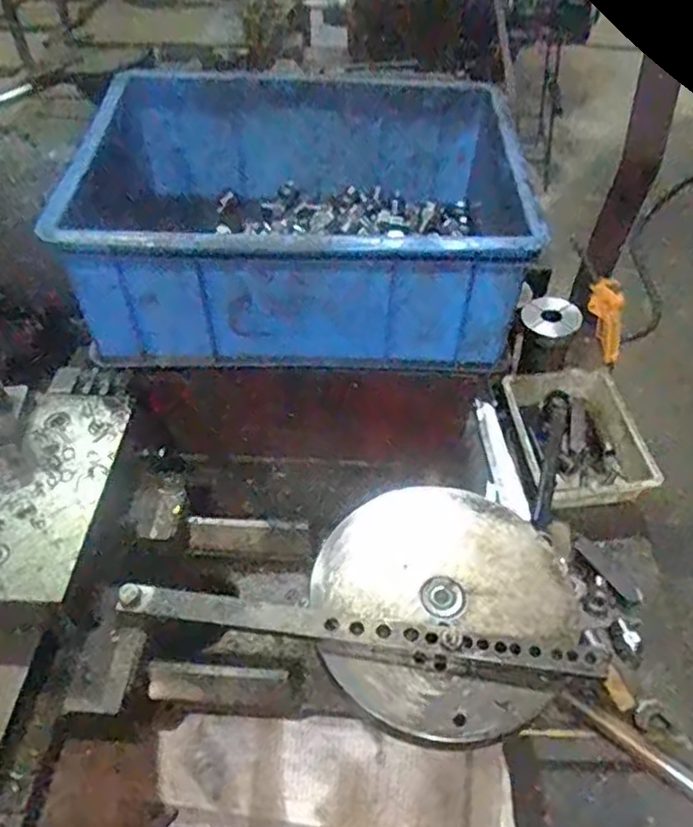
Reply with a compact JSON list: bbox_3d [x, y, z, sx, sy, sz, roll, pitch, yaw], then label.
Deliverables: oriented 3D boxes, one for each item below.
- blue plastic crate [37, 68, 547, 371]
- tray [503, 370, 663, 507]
[{"bbox_3d":[-0.034,-0.202,0.671,0.420,0.142,0.332,-2,47,-2],"label":"blue plastic crate"},{"bbox_3d":[0.253,0.031,0.749,0.129,0.057,0.178,-7,48,-7],"label":"tray"}]

